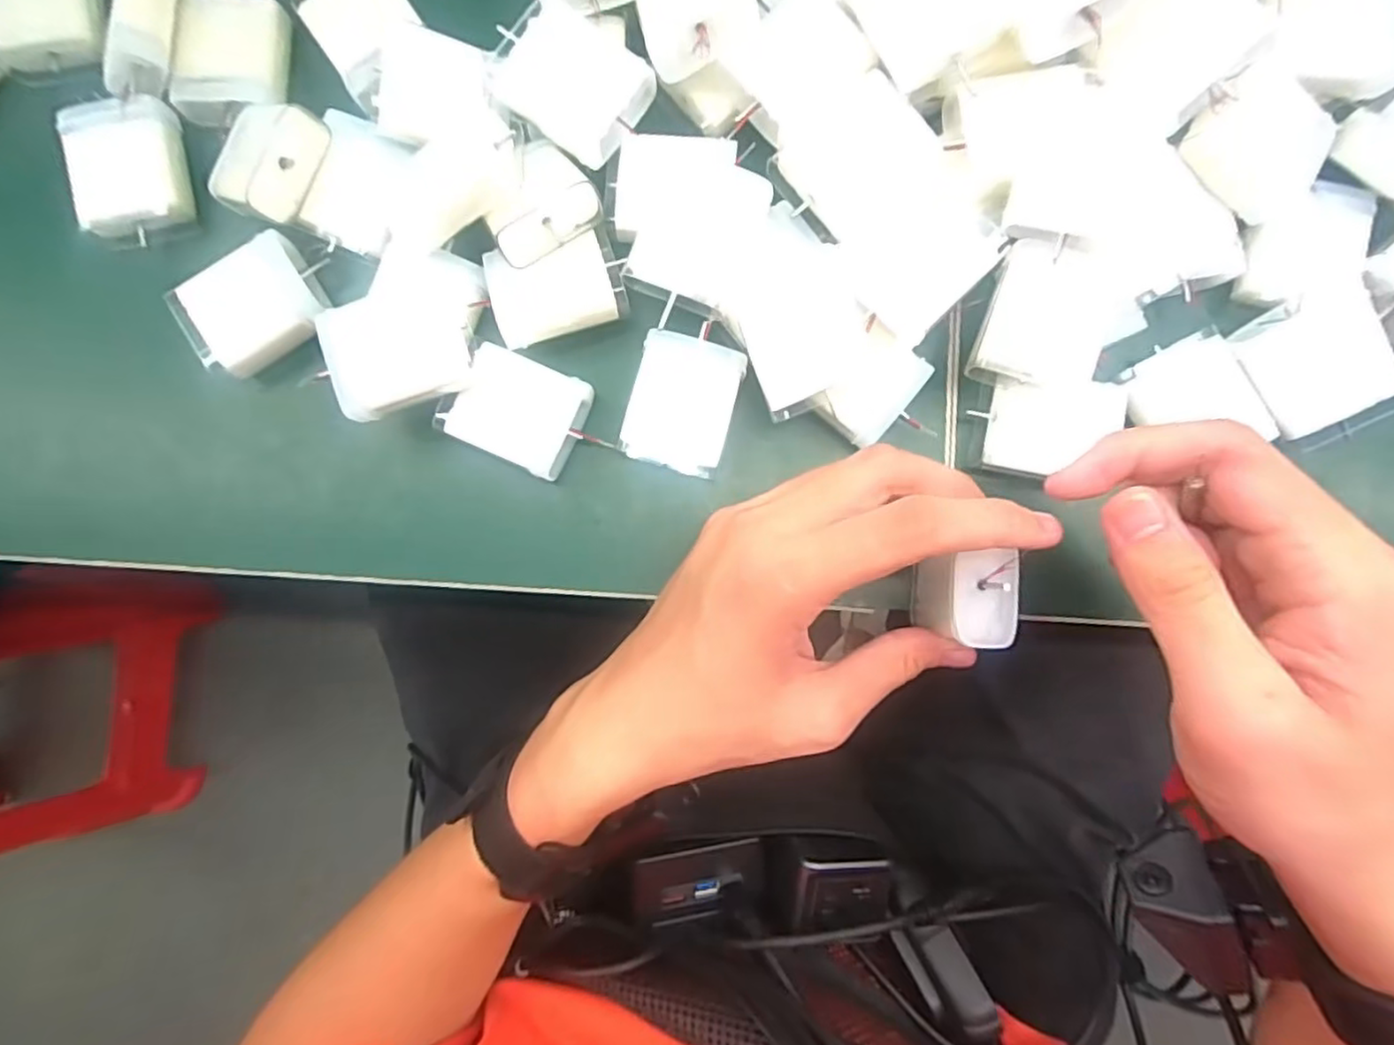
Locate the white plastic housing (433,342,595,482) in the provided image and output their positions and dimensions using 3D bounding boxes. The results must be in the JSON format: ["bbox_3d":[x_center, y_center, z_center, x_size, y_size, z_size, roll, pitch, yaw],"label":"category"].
[{"bbox_3d":[-0.072,-0.045,0.271,0.051,0.017,0.041,25,88,0],"label":"white plastic housing"}]

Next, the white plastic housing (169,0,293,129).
[{"bbox_3d":[-0.190,-0.192,0.274,0.044,0.012,0.051,4,88,0],"label":"white plastic housing"}]

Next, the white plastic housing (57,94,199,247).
[{"bbox_3d":[-0.232,-0.145,0.274,0.039,0.017,0.054,-10,88,-1],"label":"white plastic housing"}]

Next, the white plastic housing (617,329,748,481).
[{"bbox_3d":[-0.005,-0.048,0.272,0.040,0.016,0.051,15,88,0],"label":"white plastic housing"}]

